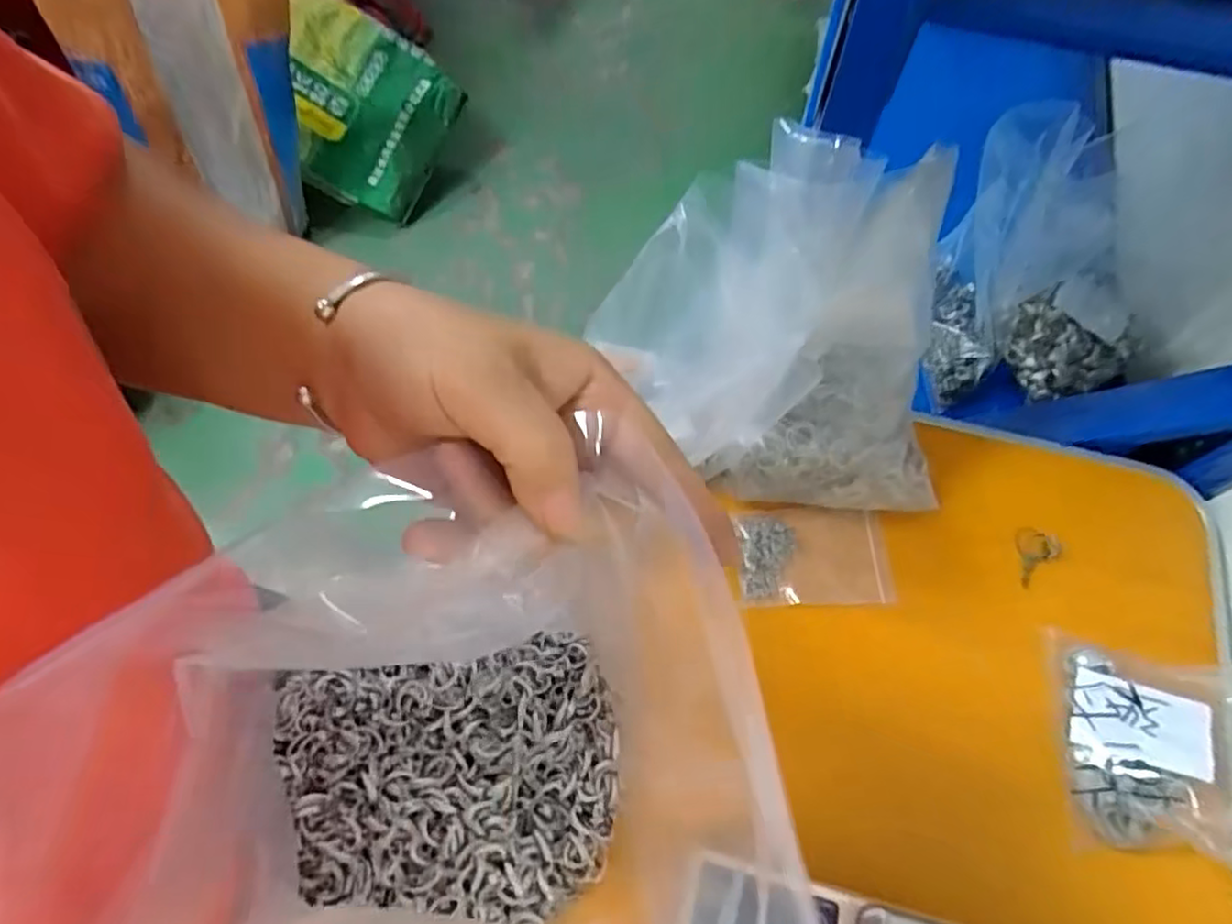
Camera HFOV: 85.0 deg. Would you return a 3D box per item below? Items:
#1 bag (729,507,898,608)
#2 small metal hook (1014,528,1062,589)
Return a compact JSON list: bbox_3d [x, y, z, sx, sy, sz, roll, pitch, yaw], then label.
[{"bbox_3d":[0.156,0.076,0.534,0.116,0.016,0.075,-3,78,3],"label":"bag"},{"bbox_3d":[0.333,0.075,0.527,0.034,0.006,0.048,4,64,2],"label":"small metal hook"}]

